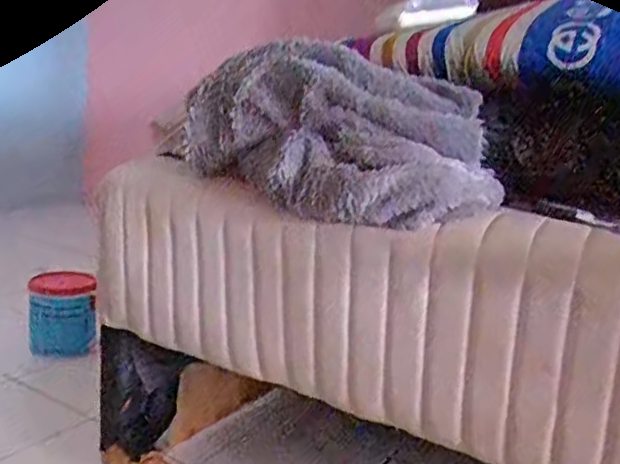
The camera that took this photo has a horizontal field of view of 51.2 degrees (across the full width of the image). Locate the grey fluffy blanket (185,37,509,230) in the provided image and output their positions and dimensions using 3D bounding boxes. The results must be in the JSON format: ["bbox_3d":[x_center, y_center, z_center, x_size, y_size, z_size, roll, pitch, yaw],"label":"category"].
[{"bbox_3d":[0.015,-0.139,0.885,0.465,0.190,0.184,15,16,41],"label":"grey fluffy blanket"}]

